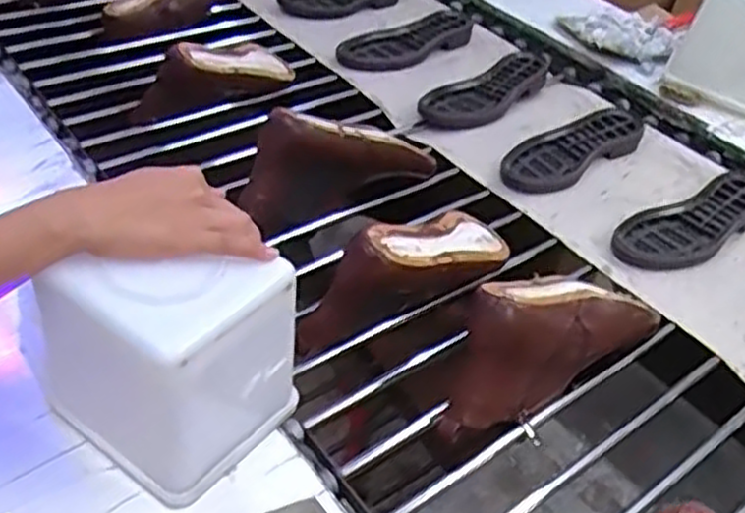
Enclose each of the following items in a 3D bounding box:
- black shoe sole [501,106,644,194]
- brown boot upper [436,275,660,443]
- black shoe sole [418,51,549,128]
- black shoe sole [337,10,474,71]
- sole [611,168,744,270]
[{"bbox_3d":[0.283,-0.154,1.097,0.257,0.032,0.095,-28,51,-34],"label":"black shoe sole"},{"bbox_3d":[0.166,0.071,0.748,0.261,0.115,0.081,-23,48,-30],"label":"brown boot upper"},{"bbox_3d":[0.183,-0.262,1.214,0.100,0.026,0.276,32,47,28],"label":"black shoe sole"},{"bbox_3d":[0.073,-0.376,1.334,0.309,0.025,0.097,-30,52,-35],"label":"black shoe sole"},{"bbox_3d":[0.427,-0.049,0.995,0.280,0.032,0.088,-21,47,-29],"label":"sole"}]

